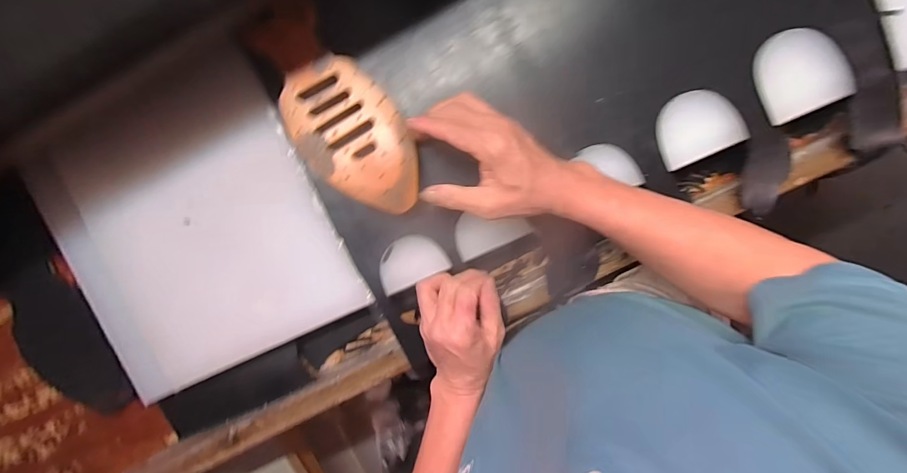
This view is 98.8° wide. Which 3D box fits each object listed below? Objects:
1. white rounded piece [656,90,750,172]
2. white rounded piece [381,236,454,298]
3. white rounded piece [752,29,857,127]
[{"bbox_3d":[0.240,-0.110,0.384,0.073,0.011,0.065,-25,92,6],"label":"white rounded piece"},{"bbox_3d":[-0.046,0.026,0.414,0.074,0.005,0.050,-25,92,6],"label":"white rounded piece"},{"bbox_3d":[0.335,-0.158,0.373,0.075,0.014,0.080,-23,92,6],"label":"white rounded piece"}]

